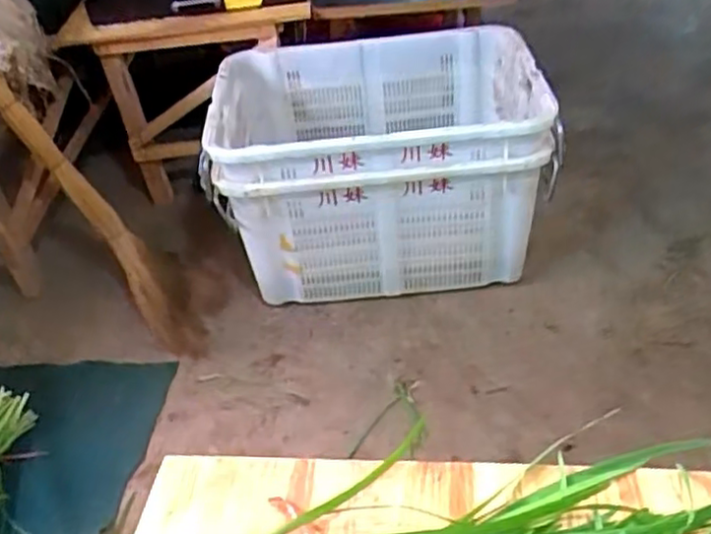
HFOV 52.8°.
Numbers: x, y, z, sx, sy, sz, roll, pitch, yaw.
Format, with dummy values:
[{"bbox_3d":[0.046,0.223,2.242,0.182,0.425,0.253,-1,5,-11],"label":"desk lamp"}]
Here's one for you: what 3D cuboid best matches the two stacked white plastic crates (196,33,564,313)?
[{"bbox_3d":[0.048,-0.213,1.598,0.672,0.437,0.451,-8,41,-1],"label":"two stacked white plastic crates"}]

